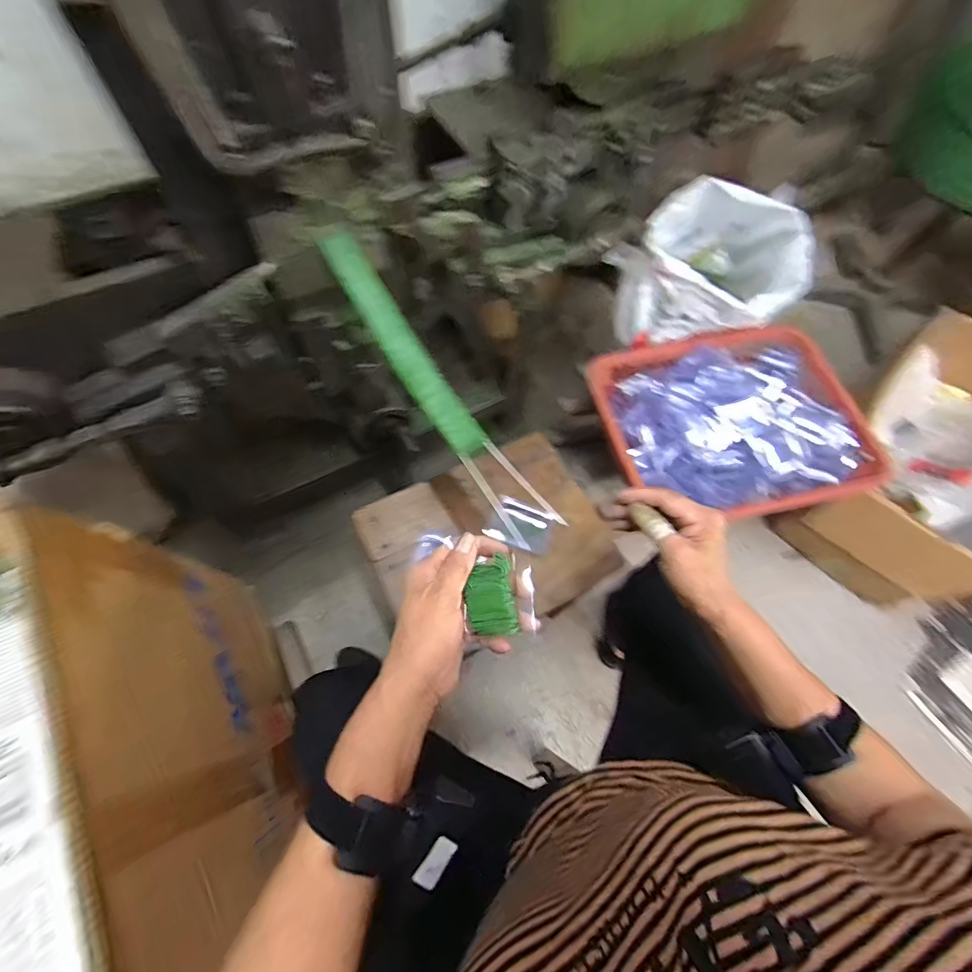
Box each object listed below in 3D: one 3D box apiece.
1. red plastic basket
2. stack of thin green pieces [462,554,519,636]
[{"bbox_3d":[0.467,-0.129,0.900,0.485,0.080,0.394,-14,67,-7],"label":"red plastic basket"},{"bbox_3d":[0.003,0.085,0.346,0.035,0.013,0.054,-7,66,-4],"label":"stack of thin green pieces"}]

